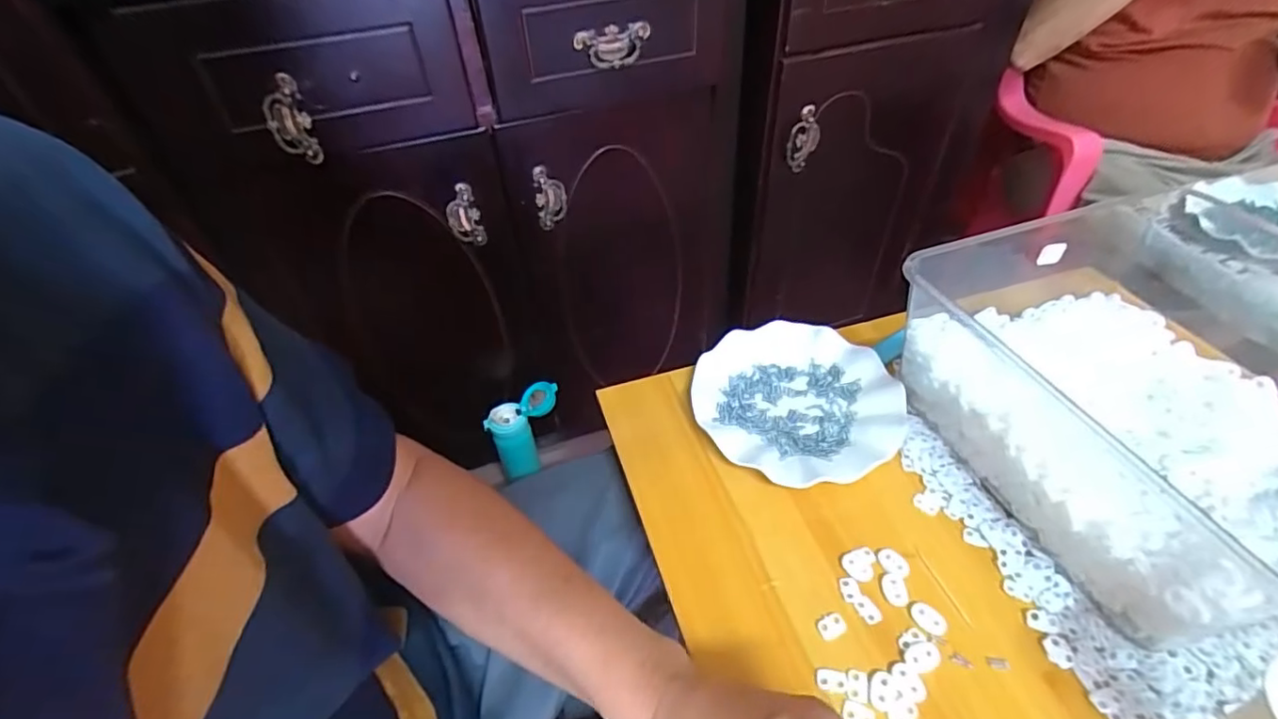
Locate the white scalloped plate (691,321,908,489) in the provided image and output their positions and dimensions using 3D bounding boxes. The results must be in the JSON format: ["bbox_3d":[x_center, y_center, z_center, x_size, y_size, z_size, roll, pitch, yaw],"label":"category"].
[{"bbox_3d":[0.145,0.037,0.534,0.177,0.025,0.179,-2,44,2],"label":"white scalloped plate"}]

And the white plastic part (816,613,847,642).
[{"bbox_3d":[0.133,0.184,0.400,0.020,0.004,0.014,-18,46,-15],"label":"white plastic part"}]

